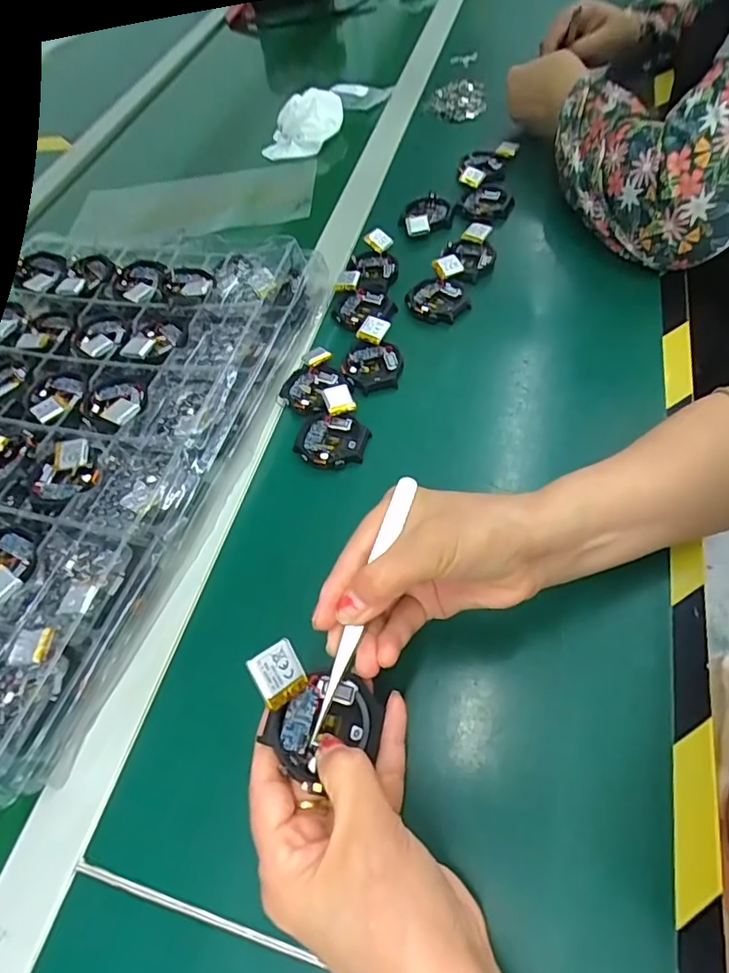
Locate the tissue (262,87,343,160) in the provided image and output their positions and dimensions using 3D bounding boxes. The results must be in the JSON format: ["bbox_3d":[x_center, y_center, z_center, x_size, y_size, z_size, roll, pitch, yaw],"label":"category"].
[{"bbox_3d":[-0.076,-0.429,0.661,0.096,0.046,0.073,0,57,11],"label":"tissue"}]

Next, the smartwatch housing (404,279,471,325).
[{"bbox_3d":[0.063,-0.161,0.476,0.054,0.012,0.044,13,60,18],"label":"smartwatch housing"}]

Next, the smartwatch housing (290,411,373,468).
[{"bbox_3d":[-0.025,-0.035,0.410,0.053,0.005,0.047,3,57,12],"label":"smartwatch housing"}]

